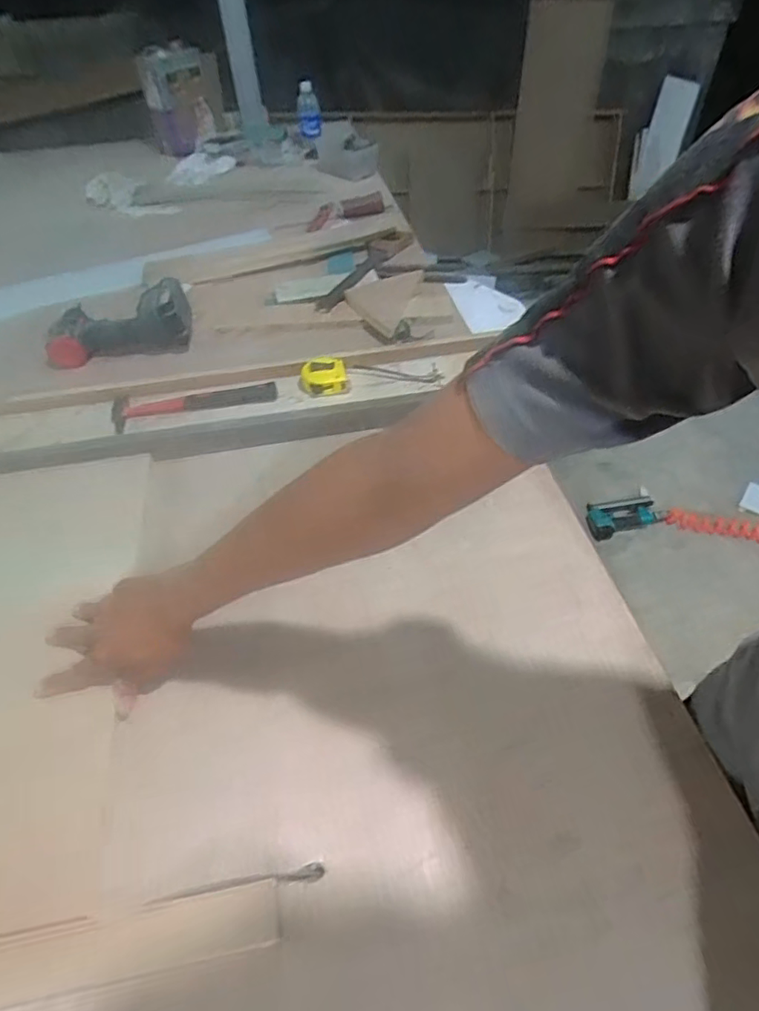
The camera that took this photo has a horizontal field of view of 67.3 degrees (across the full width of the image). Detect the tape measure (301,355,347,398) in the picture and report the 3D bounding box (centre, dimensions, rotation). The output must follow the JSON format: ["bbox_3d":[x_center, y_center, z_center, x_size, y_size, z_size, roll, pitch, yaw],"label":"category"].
[{"bbox_3d":[-0.085,-0.198,0.866,0.067,0.033,0.057,-13,47,-10],"label":"tape measure"}]

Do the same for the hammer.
[{"bbox_3d":[-0.280,-0.153,0.861,0.250,0.034,0.073,-7,47,-4],"label":"hammer"}]

